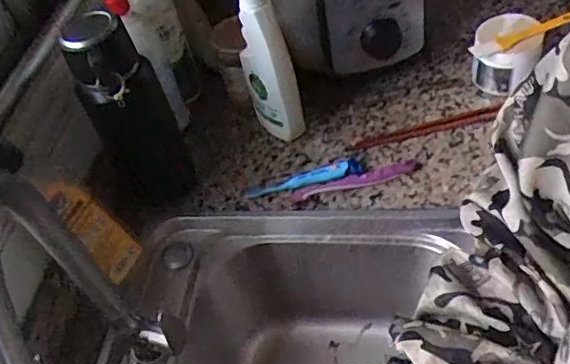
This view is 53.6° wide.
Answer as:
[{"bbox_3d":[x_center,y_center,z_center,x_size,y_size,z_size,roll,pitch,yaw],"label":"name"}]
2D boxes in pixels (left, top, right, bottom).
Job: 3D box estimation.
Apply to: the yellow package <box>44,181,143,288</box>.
[{"bbox_3d":[-0.196,0.047,0.580,0.014,0.126,0.046,0,45,38],"label":"yellow package"}]

